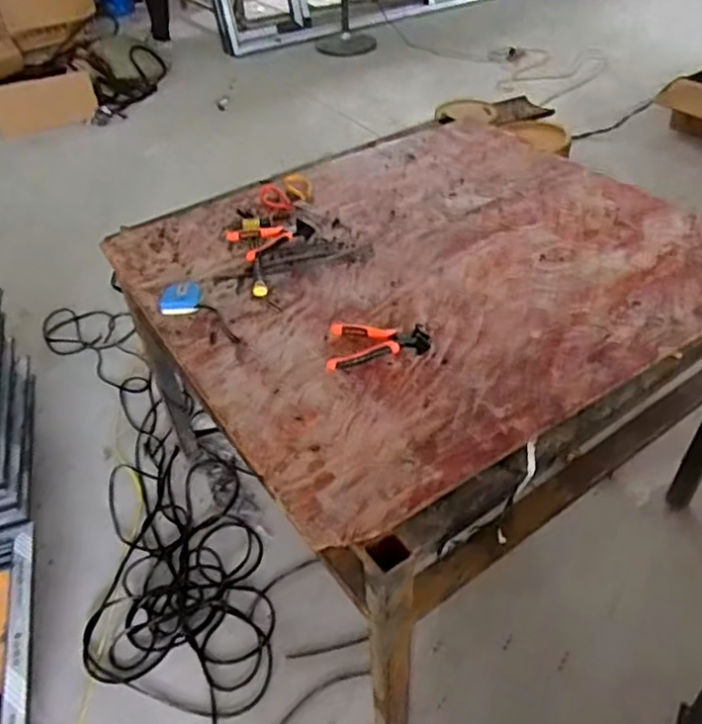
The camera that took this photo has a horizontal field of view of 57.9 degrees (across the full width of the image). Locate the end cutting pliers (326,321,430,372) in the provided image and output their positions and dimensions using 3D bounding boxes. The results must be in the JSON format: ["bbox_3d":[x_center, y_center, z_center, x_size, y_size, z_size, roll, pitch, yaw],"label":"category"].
[{"bbox_3d":[0.038,-0.044,1.057,0.168,0.034,0.105,-10,43,-5],"label":"end cutting pliers"}]

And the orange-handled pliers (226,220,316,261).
[{"bbox_3d":[-0.168,-0.258,1.309,0.166,0.035,0.116,-31,49,-26],"label":"orange-handled pliers"}]

